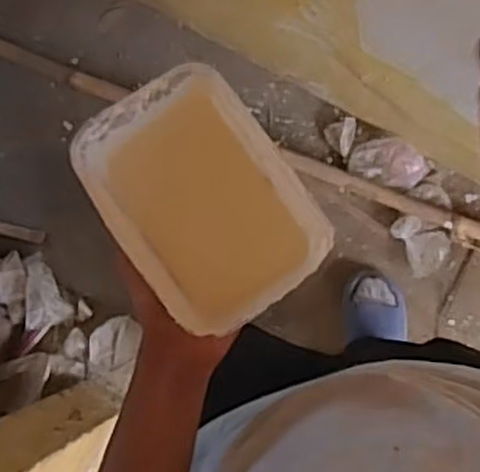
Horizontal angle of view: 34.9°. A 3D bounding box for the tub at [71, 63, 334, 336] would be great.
[{"bbox_3d":[-0.025,-0.027,0.519,0.117,0.039,0.167,-39,83,4],"label":"tub"}]

